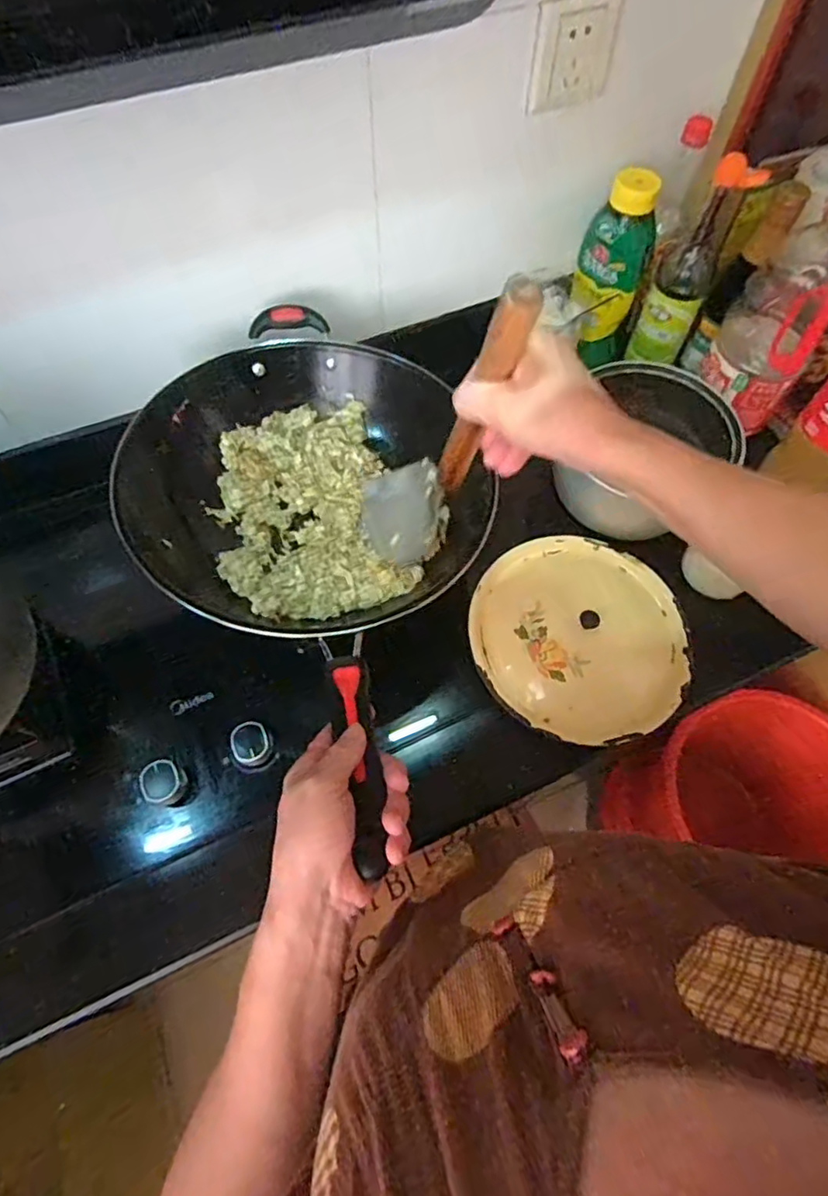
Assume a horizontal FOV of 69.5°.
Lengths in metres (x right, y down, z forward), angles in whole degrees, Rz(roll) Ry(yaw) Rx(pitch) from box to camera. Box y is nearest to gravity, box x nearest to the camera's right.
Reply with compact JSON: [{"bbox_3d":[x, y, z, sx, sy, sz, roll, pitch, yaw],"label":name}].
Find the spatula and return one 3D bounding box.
[{"bbox_3d":[0.022,-0.120,0.493,0.077,0.352,0.085,36,68,-2],"label":"spatula"}]

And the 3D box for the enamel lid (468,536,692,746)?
[{"bbox_3d":[0.189,0.042,0.685,0.241,0.047,0.240,0,63,0],"label":"enamel lid"}]

